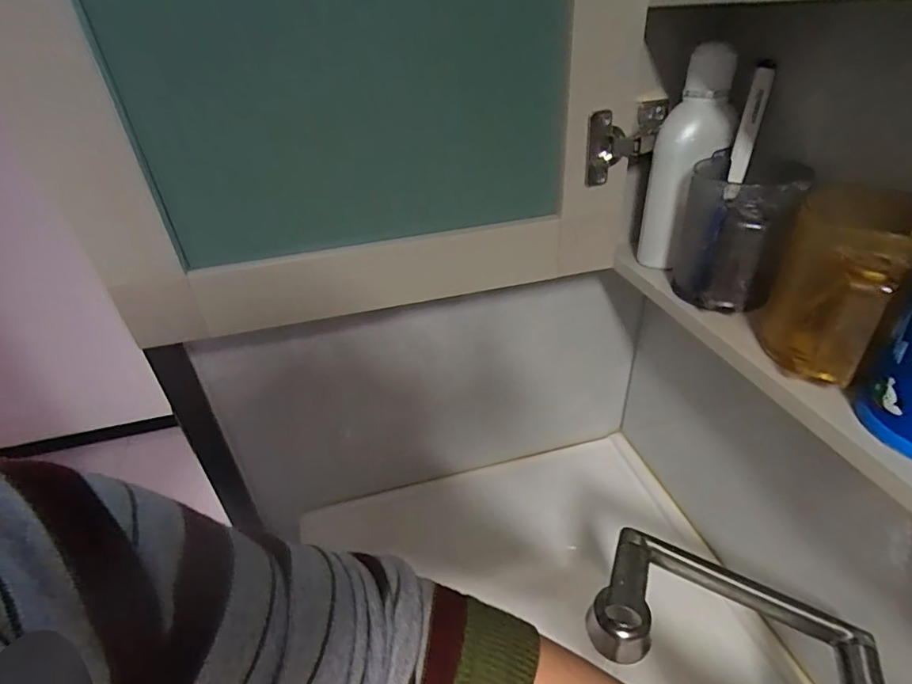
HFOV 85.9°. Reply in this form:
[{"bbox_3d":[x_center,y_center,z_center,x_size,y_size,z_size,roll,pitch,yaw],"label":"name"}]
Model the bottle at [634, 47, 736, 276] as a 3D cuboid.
[{"bbox_3d":[0.198,-0.151,0.422,0.047,0.172,0.047,-2,34,2],"label":"bottle"}]

